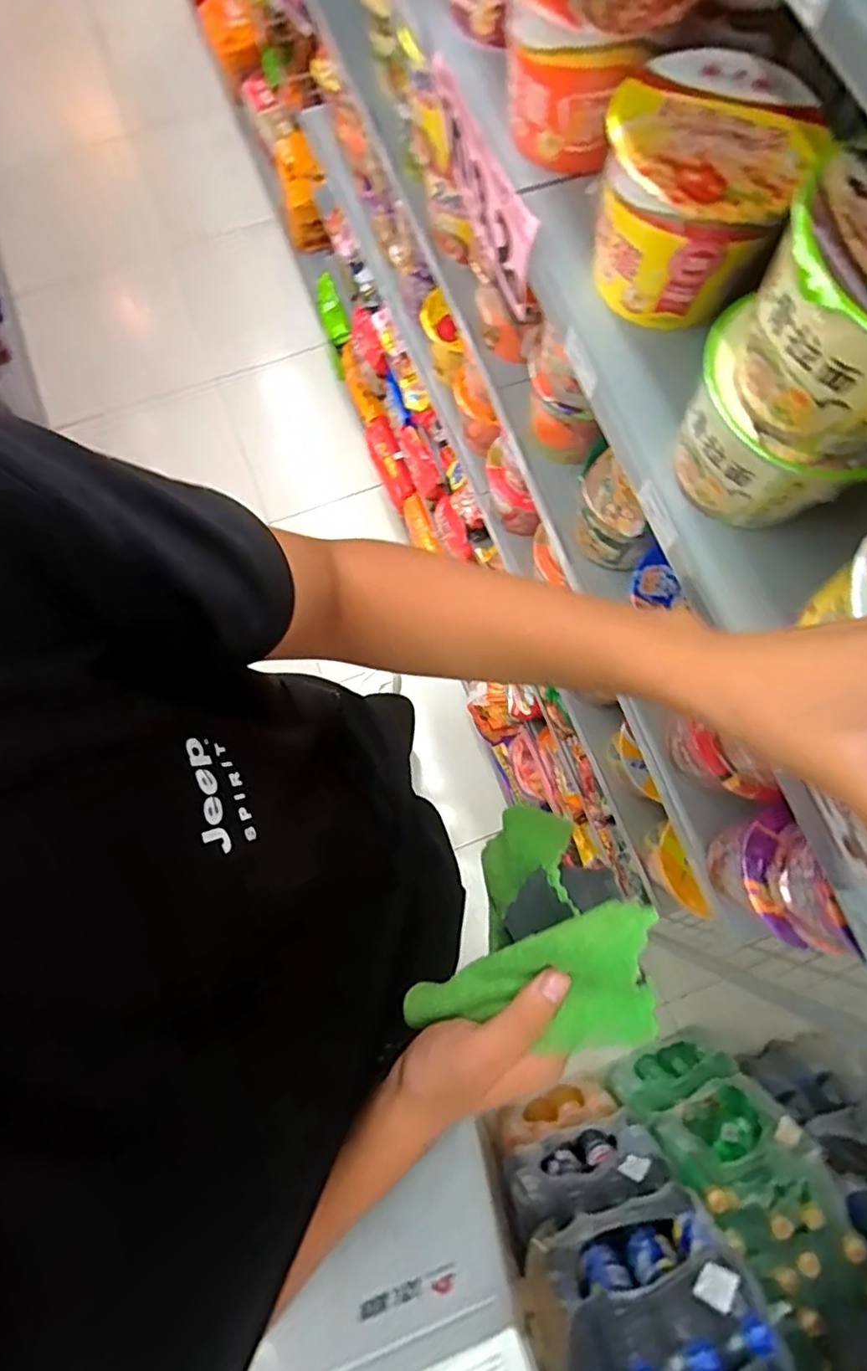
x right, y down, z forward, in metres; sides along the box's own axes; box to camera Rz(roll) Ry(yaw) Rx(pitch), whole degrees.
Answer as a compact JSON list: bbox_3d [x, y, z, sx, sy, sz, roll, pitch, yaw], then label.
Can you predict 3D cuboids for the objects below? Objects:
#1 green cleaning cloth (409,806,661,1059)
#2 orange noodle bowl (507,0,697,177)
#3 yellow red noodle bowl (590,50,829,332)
[{"bbox_3d":[0.045,0.139,0.368,0.117,0.171,0.120,-3,77,-2],"label":"green cleaning cloth"},{"bbox_3d":[0.125,-0.521,0.498,0.141,0.104,0.142,0,77,-1],"label":"orange noodle bowl"},{"bbox_3d":[0.183,-0.361,0.461,0.125,0.107,0.143,12,77,2],"label":"yellow red noodle bowl"}]

